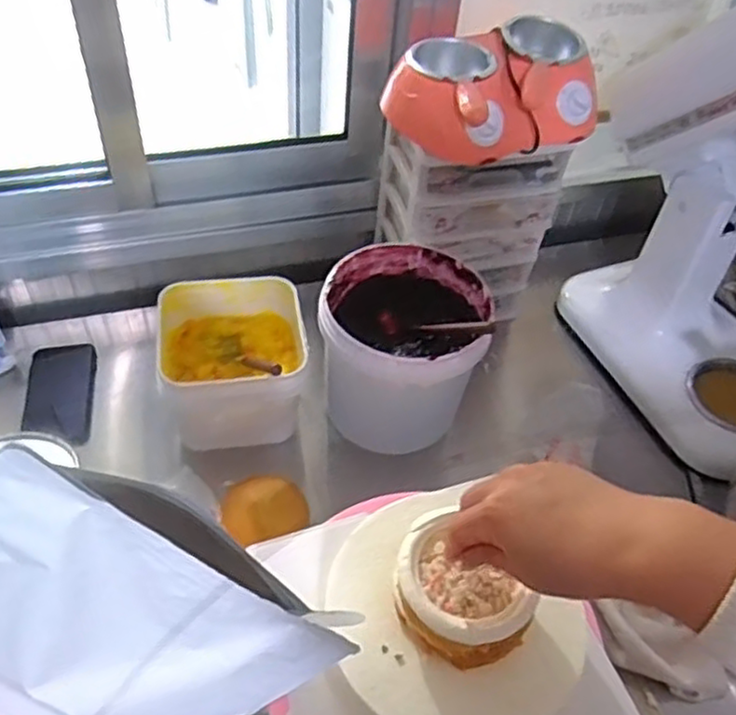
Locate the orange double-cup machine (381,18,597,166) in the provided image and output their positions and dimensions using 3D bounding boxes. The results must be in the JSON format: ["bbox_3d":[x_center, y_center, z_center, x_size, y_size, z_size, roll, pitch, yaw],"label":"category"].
[{"bbox_3d":[0.149,-0.301,0.795,0.225,0.085,0.151,-21,54,-23],"label":"orange double-cup machine"}]

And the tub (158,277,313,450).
[{"bbox_3d":[-0.168,0.006,0.869,0.171,0.126,0.164,-6,49,-11],"label":"tub"}]

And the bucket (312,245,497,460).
[{"bbox_3d":[0.042,-0.004,0.874,0.191,0.185,0.194,17,48,9],"label":"bucket"}]

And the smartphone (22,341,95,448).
[{"bbox_3d":[-0.387,0.041,0.887,0.080,0.016,0.162,-6,49,-11],"label":"smartphone"}]

